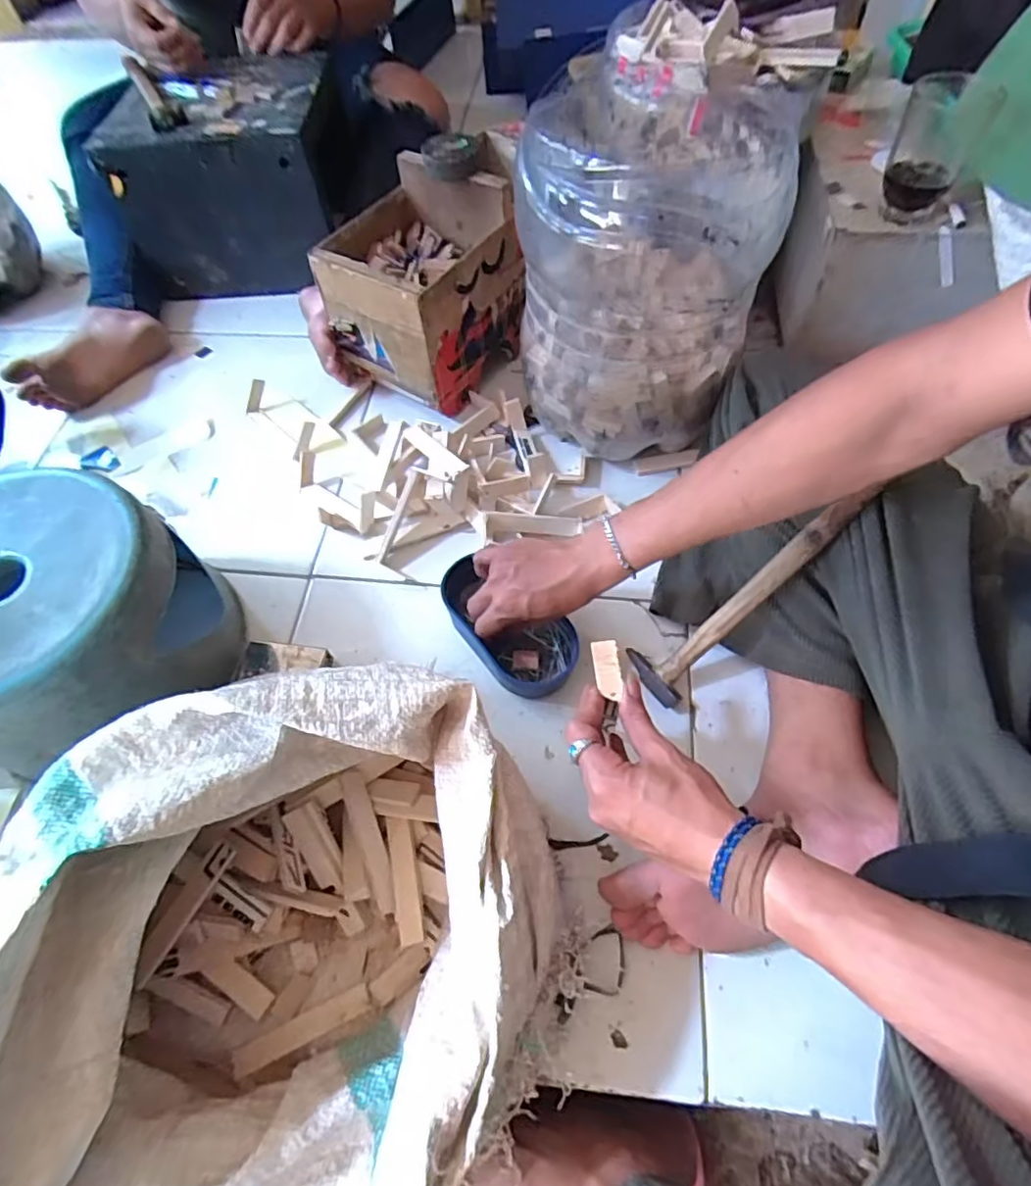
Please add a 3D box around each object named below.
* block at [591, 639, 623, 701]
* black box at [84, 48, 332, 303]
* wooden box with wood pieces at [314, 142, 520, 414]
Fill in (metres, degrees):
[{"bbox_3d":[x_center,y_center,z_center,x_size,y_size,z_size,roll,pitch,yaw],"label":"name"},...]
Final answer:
[{"bbox_3d":[0.071,0.059,0.458,0.020,0.004,0.048,-6,62,-1],"label":"block"},{"bbox_3d":[-0.386,-0.578,0.842,0.266,0.206,0.217,0,59,3],"label":"black box"},{"bbox_3d":[-0.110,-0.354,0.707,0.158,0.193,0.168,27,64,18],"label":"wooden box with wood pieces"}]

